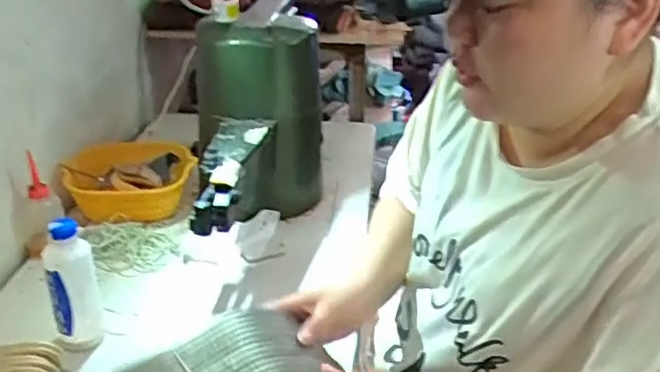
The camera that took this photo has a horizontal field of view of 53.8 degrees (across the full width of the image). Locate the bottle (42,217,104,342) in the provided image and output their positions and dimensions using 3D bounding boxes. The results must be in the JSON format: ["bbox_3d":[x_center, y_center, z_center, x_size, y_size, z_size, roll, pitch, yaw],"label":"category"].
[{"bbox_3d":[-0.321,0.124,0.812,0.059,0.165,0.043,-14,30,-22],"label":"bottle"}]

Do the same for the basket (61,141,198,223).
[{"bbox_3d":[-0.348,-0.007,1.152,0.217,0.087,0.196,-5,28,-7],"label":"basket"}]

